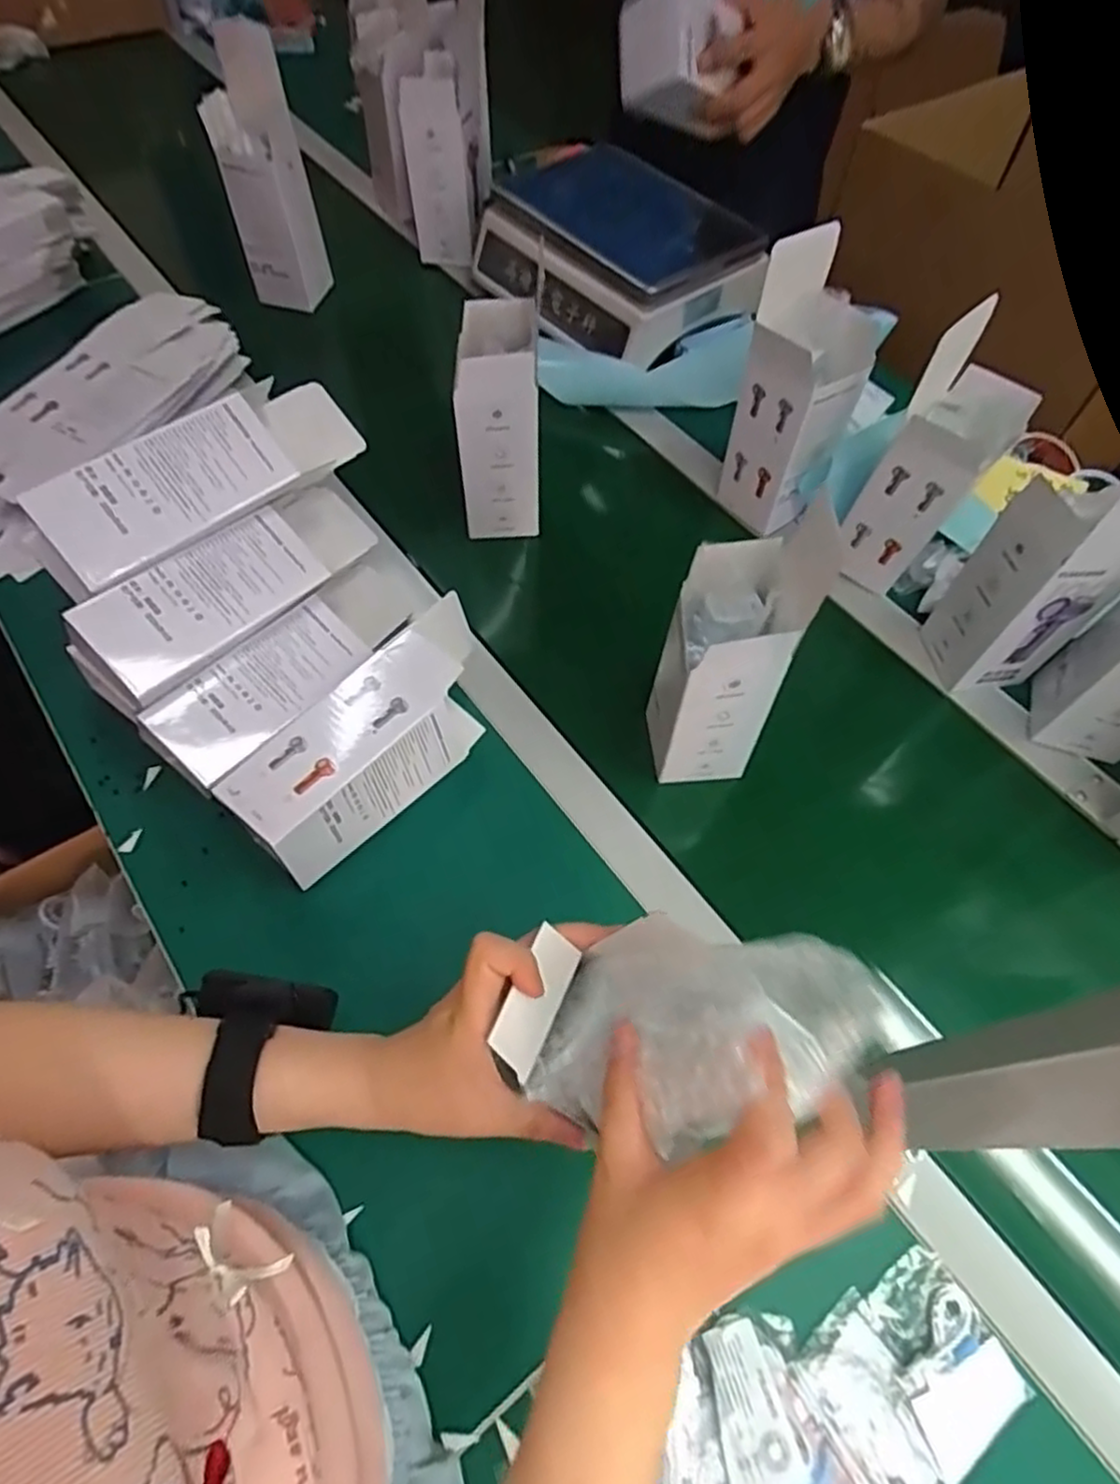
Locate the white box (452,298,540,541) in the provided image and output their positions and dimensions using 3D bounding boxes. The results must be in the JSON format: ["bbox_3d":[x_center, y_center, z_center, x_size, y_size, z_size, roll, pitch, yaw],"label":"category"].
[{"bbox_3d":[-0.056,-0.282,0.660,0.074,0.188,0.087,2,61,0],"label":"white box"}]

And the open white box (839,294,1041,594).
[{"bbox_3d":[0.312,-0.226,0.614,0.086,0.224,0.075,34,66,16],"label":"open white box"}]

